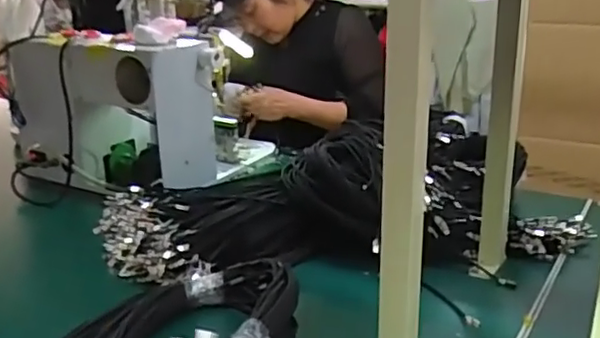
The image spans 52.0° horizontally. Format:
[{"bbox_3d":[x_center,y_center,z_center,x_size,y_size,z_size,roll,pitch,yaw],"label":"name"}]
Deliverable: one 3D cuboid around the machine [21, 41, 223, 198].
[{"bbox_3d":[-0.347,-0.107,1.165,0.351,0.258,0.180,13,22,29],"label":"machine"}]

